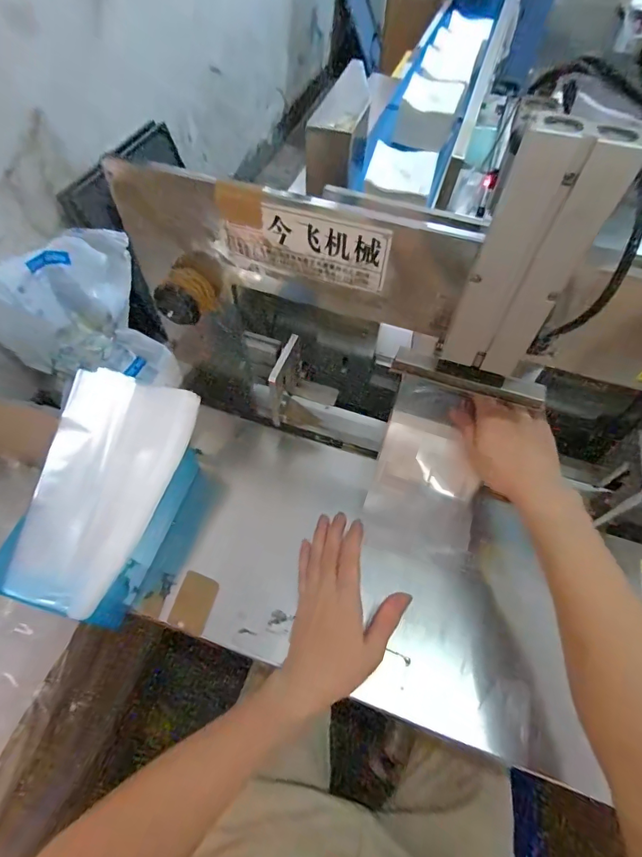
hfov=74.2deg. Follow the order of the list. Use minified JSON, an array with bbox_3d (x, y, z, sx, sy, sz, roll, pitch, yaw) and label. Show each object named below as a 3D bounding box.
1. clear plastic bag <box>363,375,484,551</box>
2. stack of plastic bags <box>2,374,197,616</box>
[{"bbox_3d":[0.126,0.049,0.494,0.119,0.024,0.194,17,98,13],"label":"clear plastic bag"},{"bbox_3d":[-0.222,0.059,0.426,0.129,0.043,0.239,16,78,7],"label":"stack of plastic bags"}]

